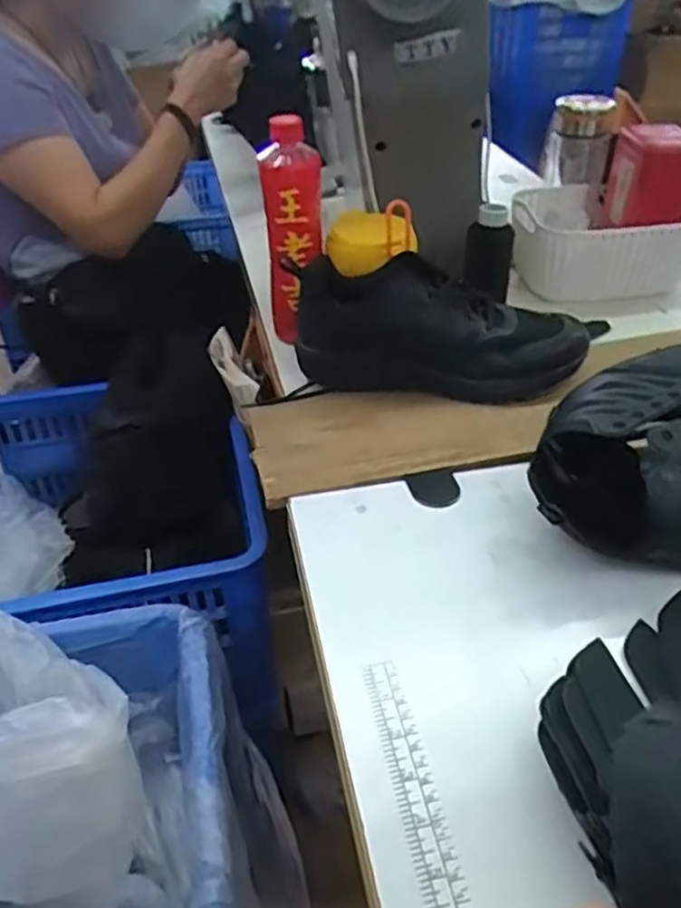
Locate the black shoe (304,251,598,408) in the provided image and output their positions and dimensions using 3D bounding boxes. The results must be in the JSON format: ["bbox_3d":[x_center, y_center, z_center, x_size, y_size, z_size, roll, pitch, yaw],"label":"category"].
[{"bbox_3d":[0.093,-0.122,0.696,0.274,0.097,0.103,6,39,9],"label":"black shoe"}]

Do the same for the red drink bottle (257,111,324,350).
[{"bbox_3d":[-0.047,-0.221,0.748,0.060,0.220,0.062,-7,39,-7],"label":"red drink bottle"}]

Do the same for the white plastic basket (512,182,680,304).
[{"bbox_3d":[0.317,-0.259,0.885,0.198,0.096,0.141,-5,39,-4],"label":"white plastic basket"}]

